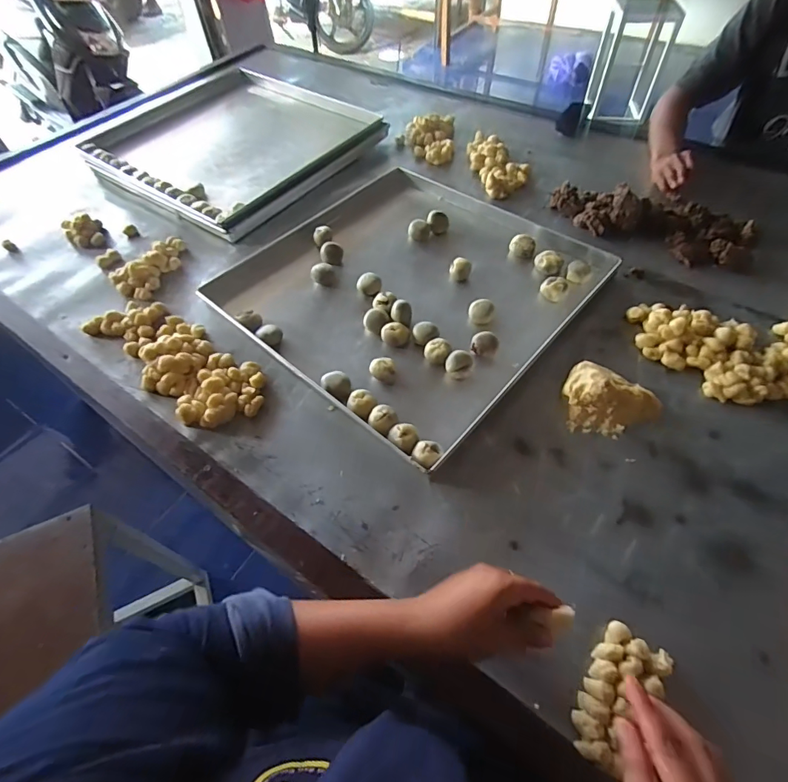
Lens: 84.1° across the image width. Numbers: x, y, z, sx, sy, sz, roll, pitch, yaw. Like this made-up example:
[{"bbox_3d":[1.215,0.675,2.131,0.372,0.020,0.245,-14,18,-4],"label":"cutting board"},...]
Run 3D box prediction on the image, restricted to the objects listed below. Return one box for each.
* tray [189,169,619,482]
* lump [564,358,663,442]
[{"bbox_3d":[0.031,-0.196,0.750,0.518,0.030,0.540,34,62,24],"label":"tray"},{"bbox_3d":[0.285,0.015,0.581,0.120,0.041,0.097,28,60,21],"label":"lump"}]

